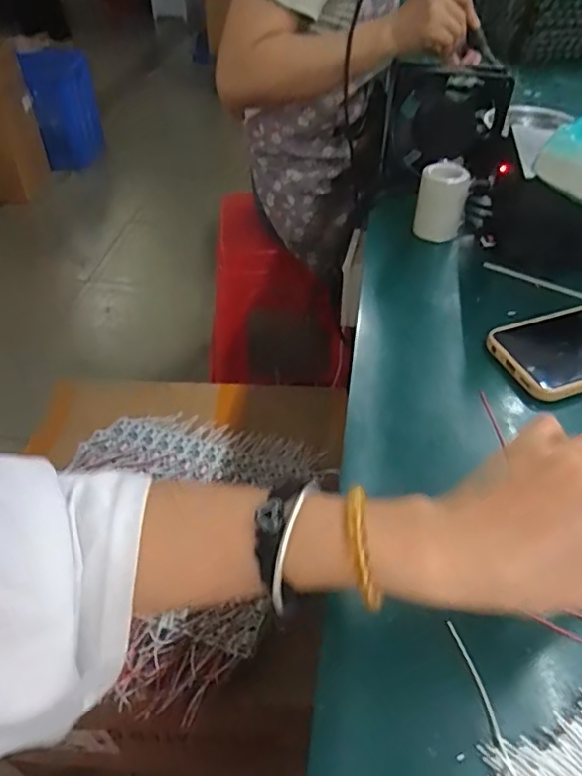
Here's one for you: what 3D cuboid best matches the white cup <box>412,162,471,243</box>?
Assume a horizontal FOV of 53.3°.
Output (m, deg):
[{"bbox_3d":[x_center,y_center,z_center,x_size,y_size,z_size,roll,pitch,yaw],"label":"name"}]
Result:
[{"bbox_3d":[0.146,-0.182,0.568,0.045,0.063,0.040,9,45,8],"label":"white cup"}]

